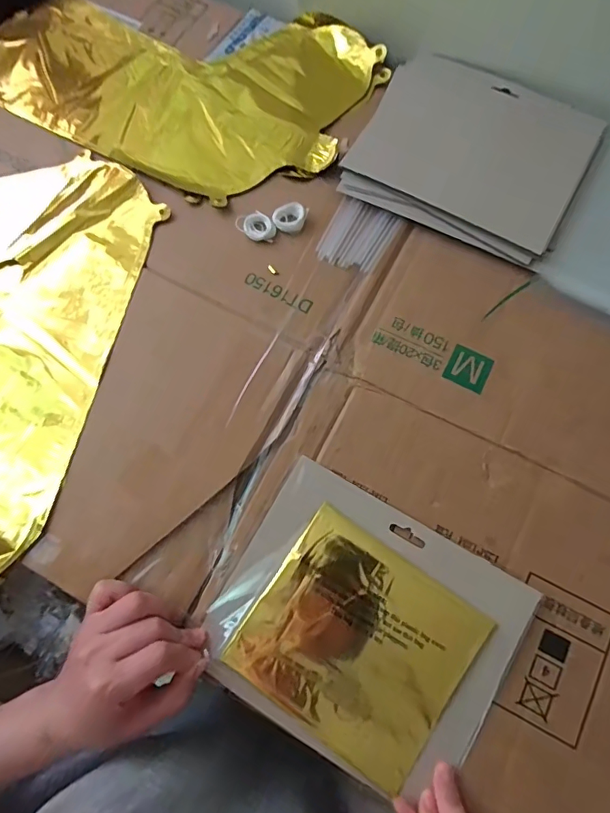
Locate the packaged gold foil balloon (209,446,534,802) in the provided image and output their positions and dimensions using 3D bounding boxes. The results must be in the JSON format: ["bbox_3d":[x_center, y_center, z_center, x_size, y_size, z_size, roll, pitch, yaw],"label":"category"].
[{"bbox_3d":[0.040,0.152,0.329,0.192,0.015,0.162,29,75,9],"label":"packaged gold foil balloon"}]

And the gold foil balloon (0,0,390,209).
[{"bbox_3d":[-0.140,-0.348,0.488,0.394,0.016,0.248,27,75,9],"label":"gold foil balloon"}]

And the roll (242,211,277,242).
[{"bbox_3d":[-0.041,-0.160,0.423,0.026,0.007,0.028,0,73,1],"label":"roll"}]

